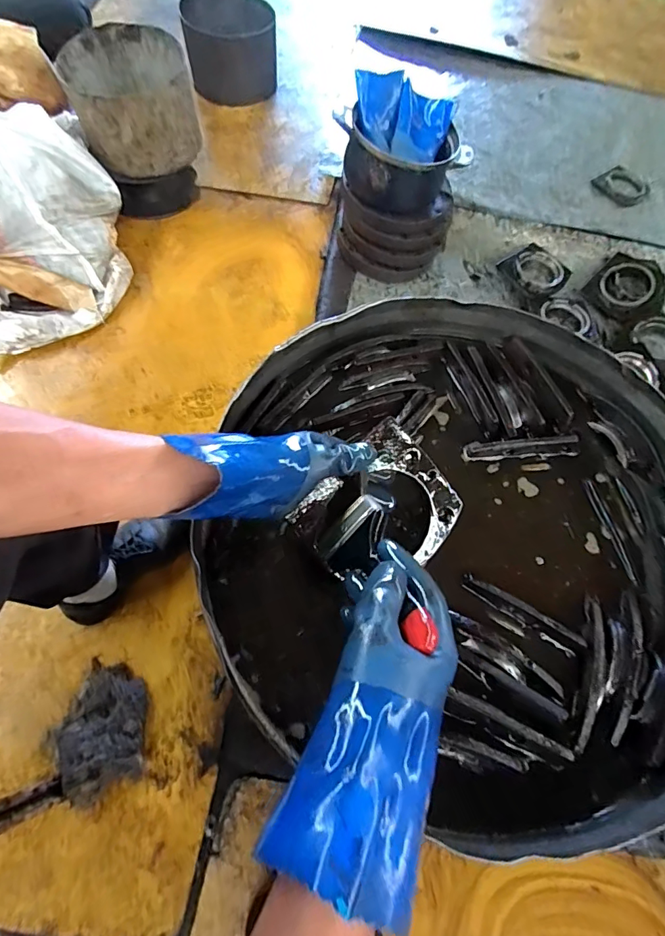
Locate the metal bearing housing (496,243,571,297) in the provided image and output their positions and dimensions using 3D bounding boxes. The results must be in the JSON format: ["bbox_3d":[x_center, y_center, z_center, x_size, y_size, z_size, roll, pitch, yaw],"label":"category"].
[{"bbox_3d":[0.515,-0.502,1.176,0.122,0.032,0.162,-38,72,-18],"label":"metal bearing housing"}]

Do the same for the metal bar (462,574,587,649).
[{"bbox_3d":[0.200,0.152,0.491,0.130,0.016,0.021,29,68,11],"label":"metal bar"}]

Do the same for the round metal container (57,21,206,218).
[{"bbox_3d":[-0.466,-0.828,1.141,0.255,0.290,0.248,1,66,-2],"label":"round metal container"}]

